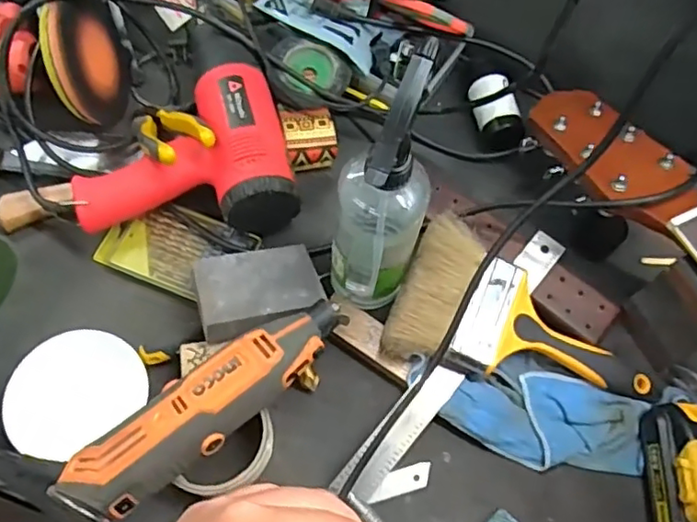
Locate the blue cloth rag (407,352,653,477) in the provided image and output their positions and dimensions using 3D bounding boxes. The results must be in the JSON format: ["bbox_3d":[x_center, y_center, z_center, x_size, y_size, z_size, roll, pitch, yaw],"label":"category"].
[{"bbox_3d":[0.148,0.118,0.503,0.194,0.020,0.087,22,65,7],"label":"blue cloth rag"}]

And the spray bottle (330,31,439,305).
[{"bbox_3d":[0.023,-0.039,0.444,0.066,0.233,0.074,5,64,-2],"label":"spray bottle"}]

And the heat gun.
[{"bbox_3d":[-0.150,-0.098,0.549,0.188,0.064,0.151,-11,65,-9],"label":"heat gun"}]

